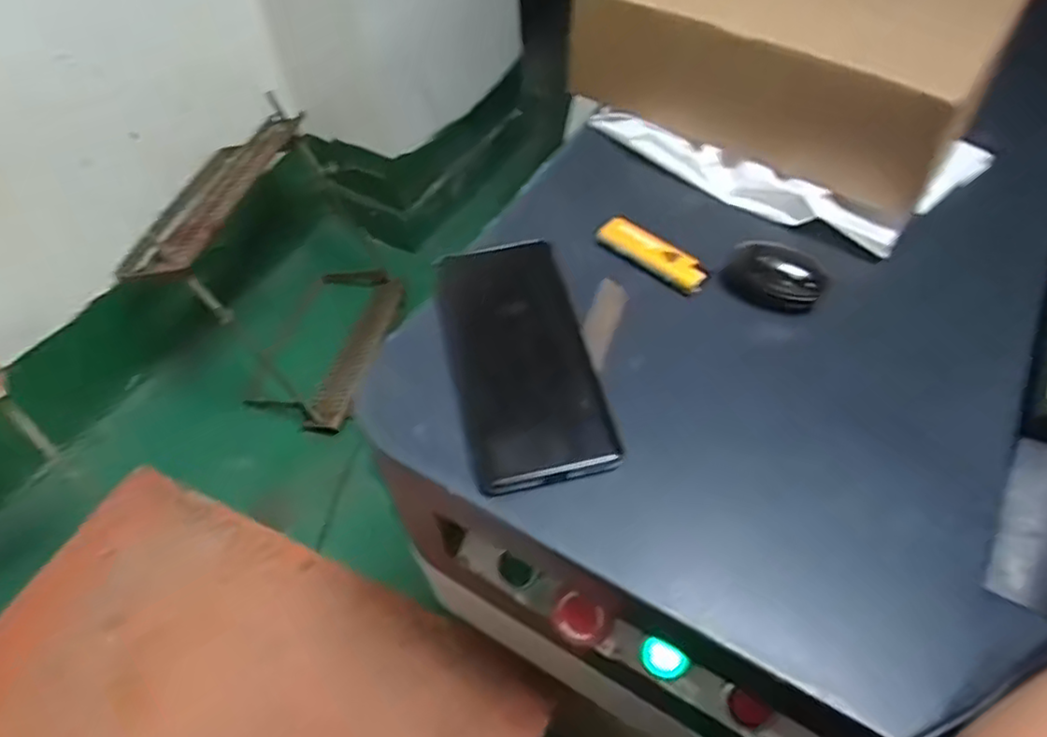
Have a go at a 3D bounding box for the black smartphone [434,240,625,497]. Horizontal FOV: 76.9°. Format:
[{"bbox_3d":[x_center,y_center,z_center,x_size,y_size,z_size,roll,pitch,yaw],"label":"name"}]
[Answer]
[{"bbox_3d":[-0.002,-0.007,0.383,0.078,0.018,0.160,-10,54,-9],"label":"black smartphone"}]

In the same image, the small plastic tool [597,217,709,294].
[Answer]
[{"bbox_3d":[0.084,-0.076,0.430,0.076,0.012,0.025,35,60,22],"label":"small plastic tool"}]

